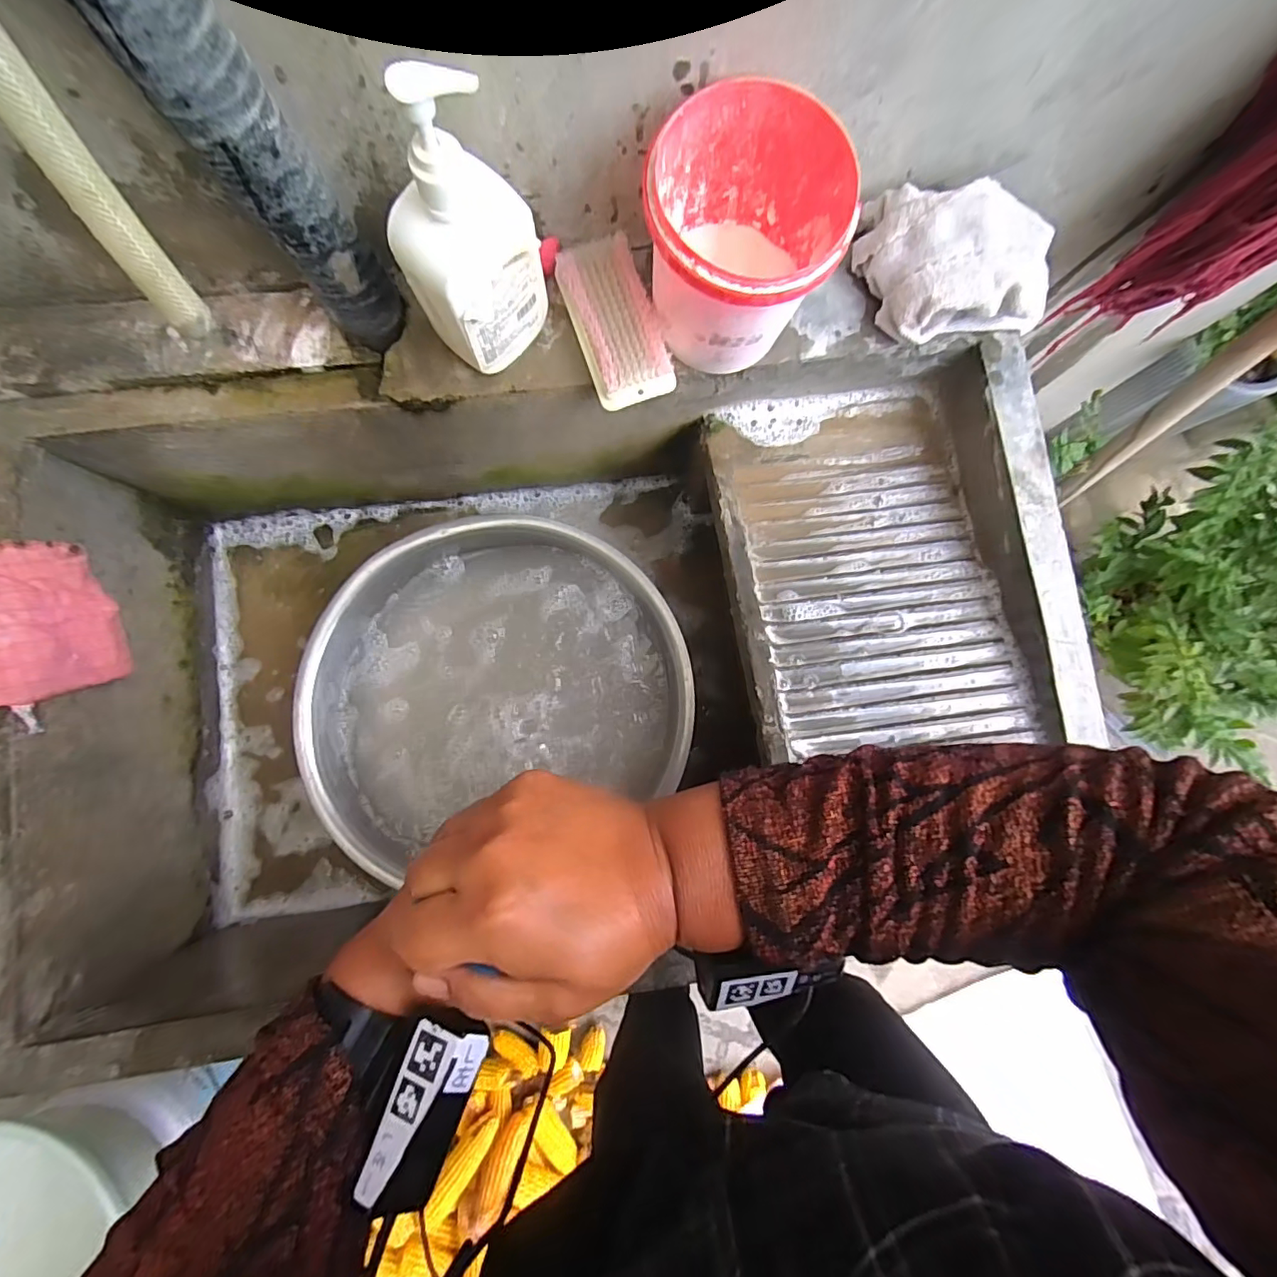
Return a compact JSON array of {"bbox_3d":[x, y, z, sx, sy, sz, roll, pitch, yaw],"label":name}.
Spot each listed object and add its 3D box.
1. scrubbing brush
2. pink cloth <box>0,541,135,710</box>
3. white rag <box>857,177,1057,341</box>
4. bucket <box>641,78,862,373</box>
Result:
[{"bbox_3d":[-0.019,-0.254,0.439,0.063,0.037,0.117,-21,84,-6],"label":"scrubbing brush"},{"bbox_3d":[-0.489,-0.003,0.436,0.085,0.071,0.130,-6,83,-4],"label":"pink cloth"},{"bbox_3d":[0.258,-0.305,0.446,0.146,0.066,0.099,-1,82,-3],"label":"white rag"},{"bbox_3d":[0.071,-0.276,0.394,0.125,0.122,0.132,0,82,-3],"label":"bucket"}]

